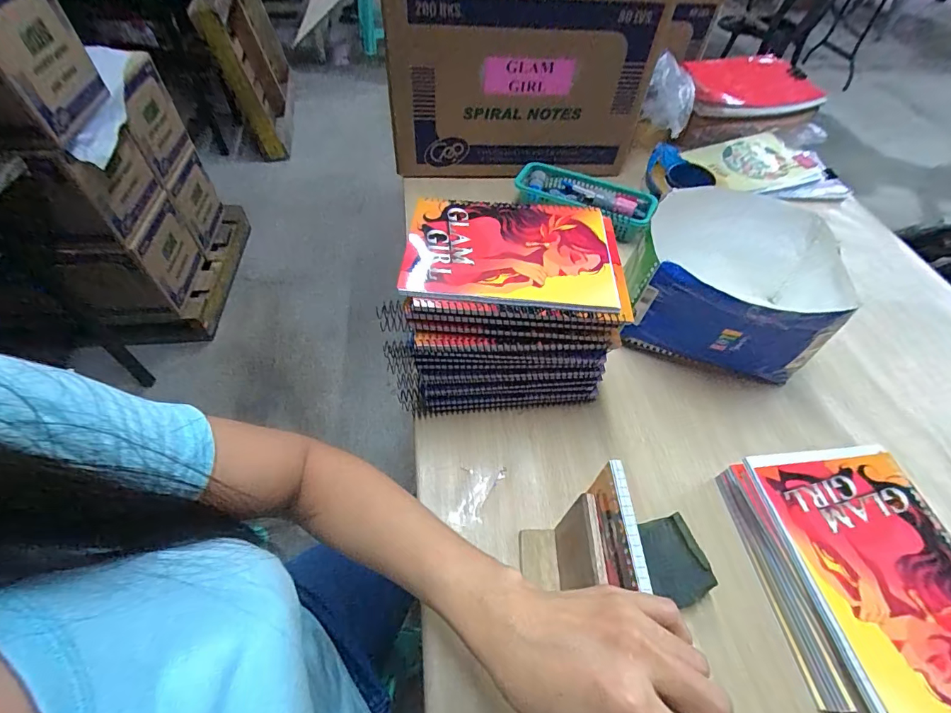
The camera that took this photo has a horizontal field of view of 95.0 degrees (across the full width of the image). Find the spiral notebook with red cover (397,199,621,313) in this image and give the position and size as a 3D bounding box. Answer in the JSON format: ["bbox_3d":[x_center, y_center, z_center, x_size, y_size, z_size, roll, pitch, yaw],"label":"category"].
[{"bbox_3d":[0.032,-0.105,0.420,0.193,0.007,0.145,4,53,-1],"label":"spiral notebook with red cover"}]

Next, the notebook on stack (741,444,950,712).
[{"bbox_3d":[0.353,0.178,0.376,0.152,0.011,0.206,-4,54,-7],"label":"notebook on stack"}]

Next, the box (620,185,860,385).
[{"bbox_3d":[0.310,-0.086,0.547,0.219,0.135,0.213,20,54,10],"label":"box"}]

